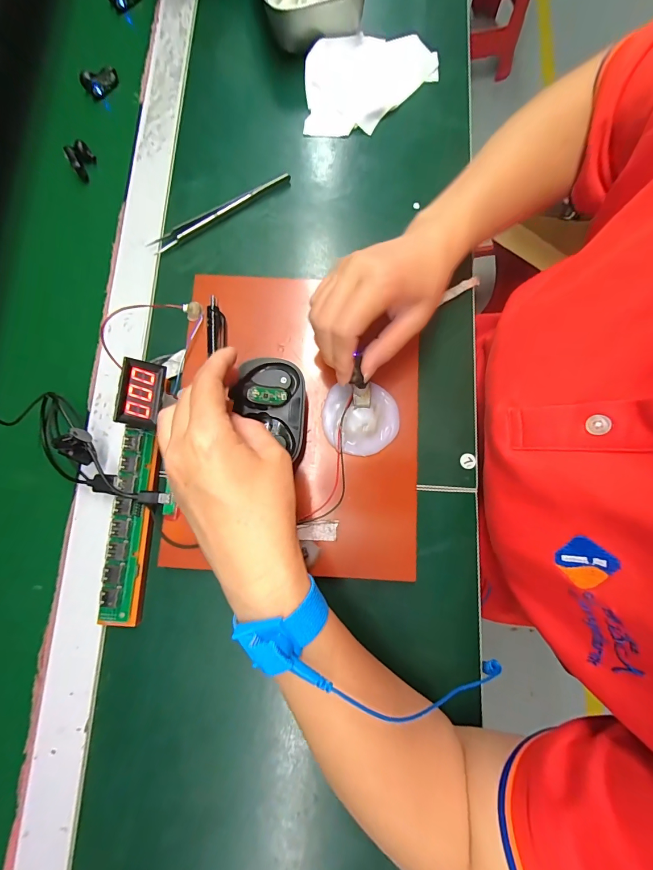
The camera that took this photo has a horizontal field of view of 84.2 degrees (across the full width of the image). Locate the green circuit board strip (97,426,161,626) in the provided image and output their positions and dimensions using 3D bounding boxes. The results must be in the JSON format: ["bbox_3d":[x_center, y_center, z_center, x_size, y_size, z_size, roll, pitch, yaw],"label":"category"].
[{"bbox_3d":[-0.155,0.070,0.286,0.029,0.009,0.150,8,80,-26],"label":"green circuit board strip"}]

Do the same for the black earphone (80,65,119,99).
[{"bbox_3d":[-0.232,-0.363,0.371,0.035,0.017,0.016,-35,82,-6],"label":"black earphone"}]

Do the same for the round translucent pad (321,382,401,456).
[{"bbox_3d":[0.028,-0.013,0.298,0.062,0.019,0.056,4,80,0],"label":"round translucent pad"}]

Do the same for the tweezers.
[{"bbox_3d":[-0.101,-0.211,0.345,0.145,0.011,0.014,-28,81,-5],"label":"tweezers"}]

